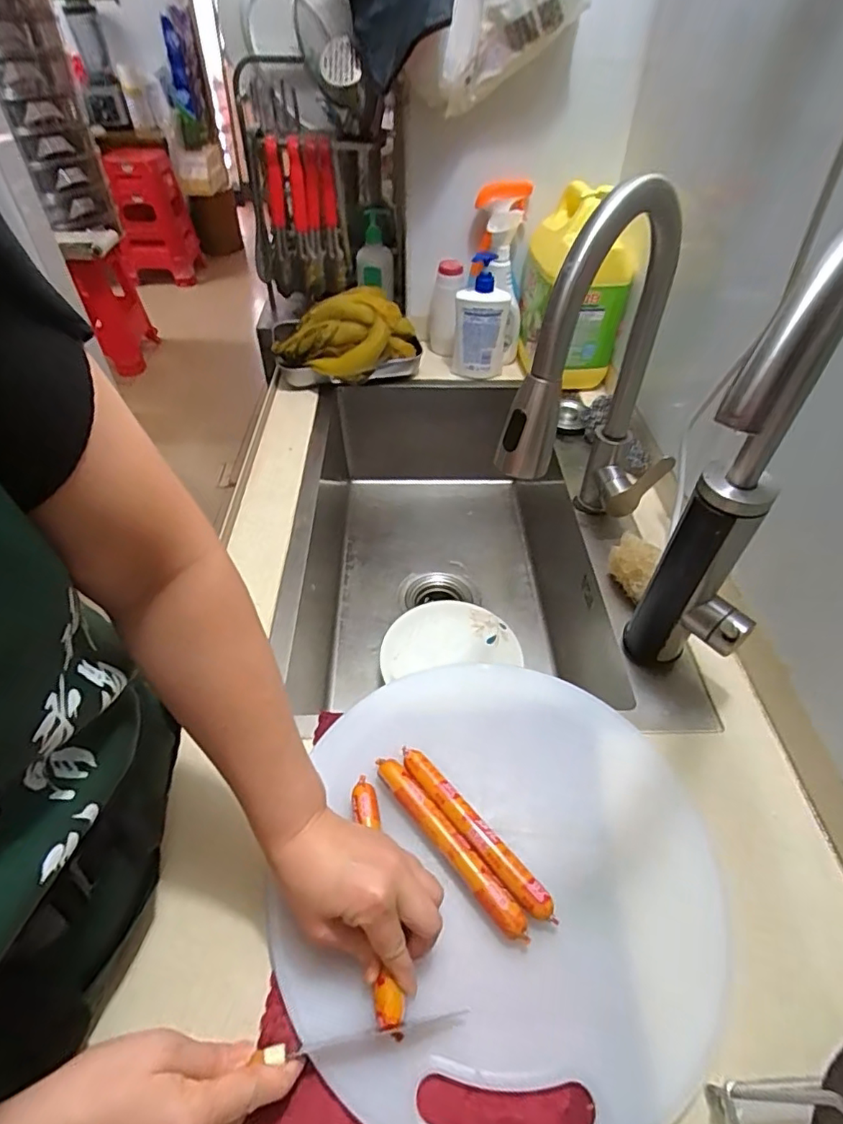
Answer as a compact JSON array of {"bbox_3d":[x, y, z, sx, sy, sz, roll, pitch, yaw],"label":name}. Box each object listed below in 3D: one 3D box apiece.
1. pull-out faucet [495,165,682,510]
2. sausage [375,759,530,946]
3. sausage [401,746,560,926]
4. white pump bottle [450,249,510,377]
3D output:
[{"bbox_3d":[0.187,-0.155,0.560,0.115,0.367,0.245,31,53,25],"label":"pull-out faucet"},{"bbox_3d":[0.020,0.223,0.441,0.020,0.022,0.163,-31,54,-27],"label":"sausage"},{"bbox_3d":[0.040,0.217,0.448,0.022,0.023,0.162,-32,55,-28],"label":"sausage"},{"bbox_3d":[0.104,-0.416,0.948,0.096,0.182,0.072,7,47,6],"label":"white pump bottle"}]

